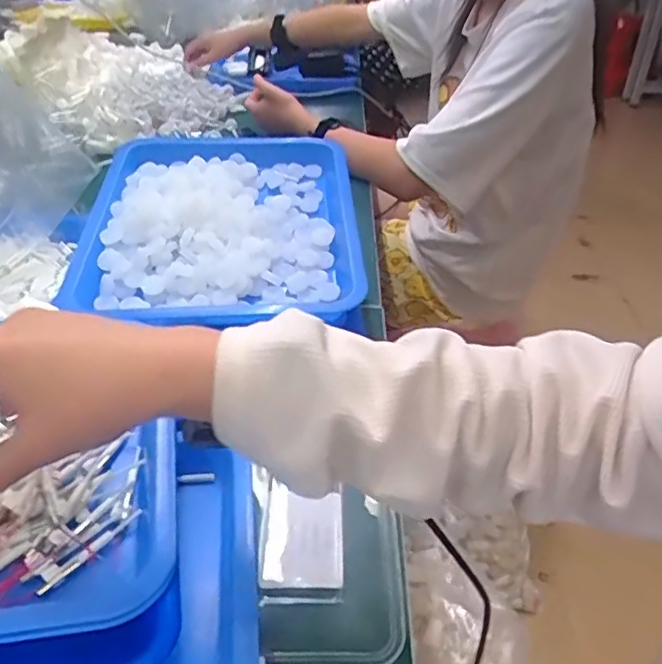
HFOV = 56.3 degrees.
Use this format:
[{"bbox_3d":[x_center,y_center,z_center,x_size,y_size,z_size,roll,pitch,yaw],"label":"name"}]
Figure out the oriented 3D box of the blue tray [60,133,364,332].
[{"bbox_3d":[-0.110,-0.117,0.635,0.266,0.061,0.314,-1,35,-3],"label":"blue tray"}]

